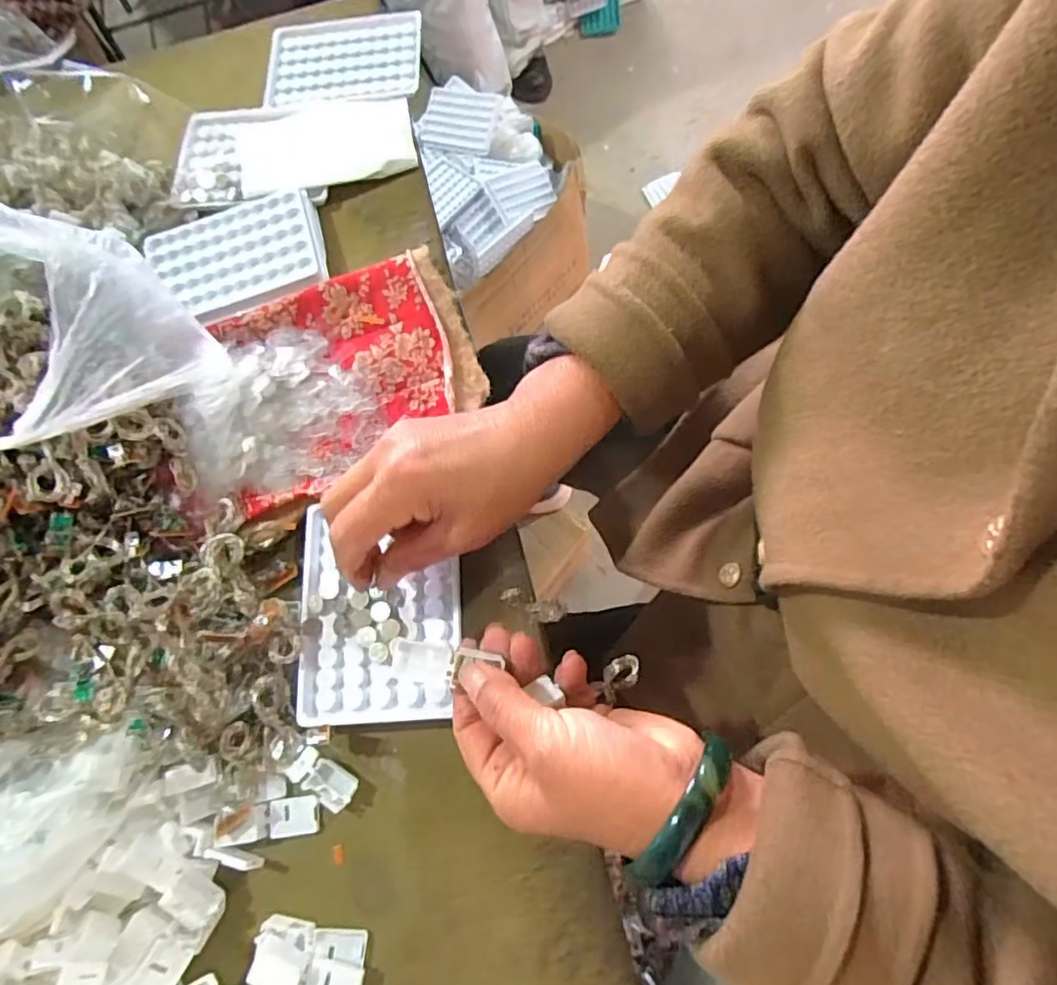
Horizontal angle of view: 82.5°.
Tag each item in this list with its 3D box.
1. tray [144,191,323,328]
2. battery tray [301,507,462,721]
[{"bbox_3d":[-0.209,-0.171,0.437,0.118,0.014,0.097,-25,72,-4],"label":"tray"},{"bbox_3d":[-0.087,0.068,0.350,0.092,0.007,0.120,-5,71,3],"label":"battery tray"}]

